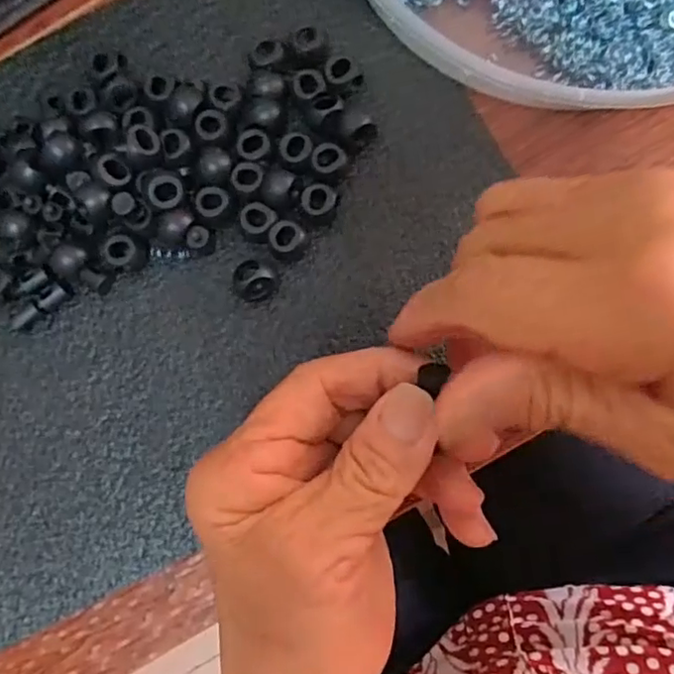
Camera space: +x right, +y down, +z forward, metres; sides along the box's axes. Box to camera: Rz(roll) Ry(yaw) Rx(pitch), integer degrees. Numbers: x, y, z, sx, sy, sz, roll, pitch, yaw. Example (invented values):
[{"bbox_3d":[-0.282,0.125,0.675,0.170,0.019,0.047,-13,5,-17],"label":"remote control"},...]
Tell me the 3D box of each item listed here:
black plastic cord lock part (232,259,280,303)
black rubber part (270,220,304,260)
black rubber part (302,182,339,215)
[{"bbox_3d":[-0.034,-0.023,0.249,0.016,0.013,0.017,-1,86,7],"label":"black plastic cord lock part"},{"bbox_3d":[-0.021,-0.041,0.250,0.014,0.011,0.015,-9,85,6],"label":"black rubber part"},{"bbox_3d":[-0.007,-0.057,0.250,0.014,0.009,0.013,-1,86,7],"label":"black rubber part"}]

